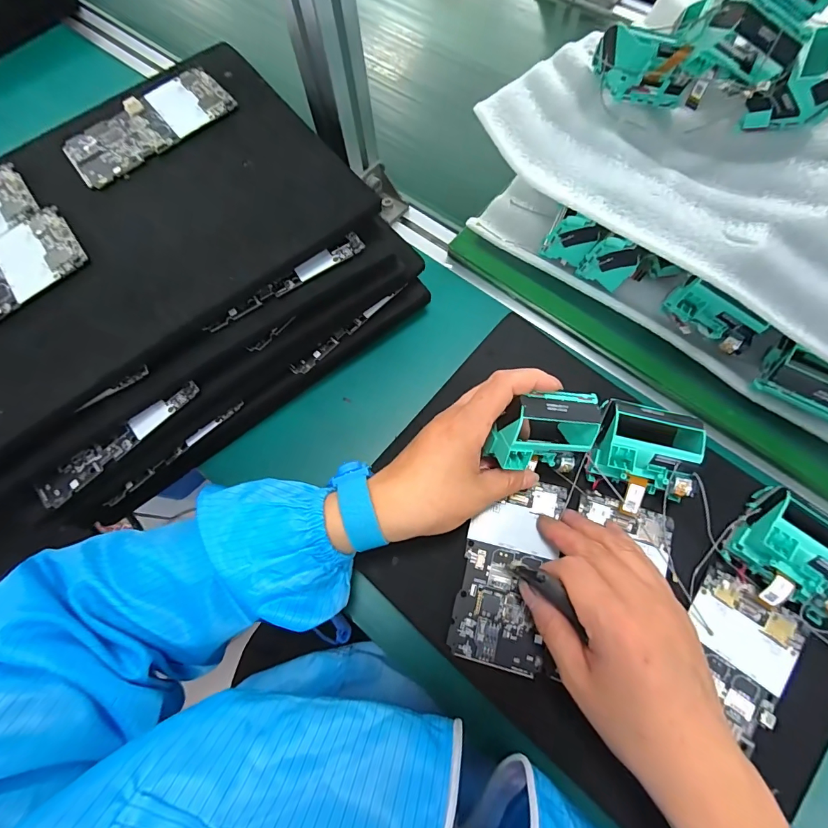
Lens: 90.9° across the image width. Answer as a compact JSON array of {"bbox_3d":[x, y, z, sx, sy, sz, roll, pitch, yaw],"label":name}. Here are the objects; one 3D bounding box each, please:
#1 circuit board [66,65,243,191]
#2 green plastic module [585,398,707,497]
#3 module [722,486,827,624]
[{"bbox_3d":[-0.212,-0.232,0.326,0.129,0.005,0.063,-39,76,-10],"label":"circuit board"},{"bbox_3d":[0.165,0.025,0.295,0.068,0.038,0.059,13,72,8],"label":"green plastic module"},{"bbox_3d":[0.259,0.091,0.270,0.067,0.034,0.070,37,77,14],"label":"module"}]

